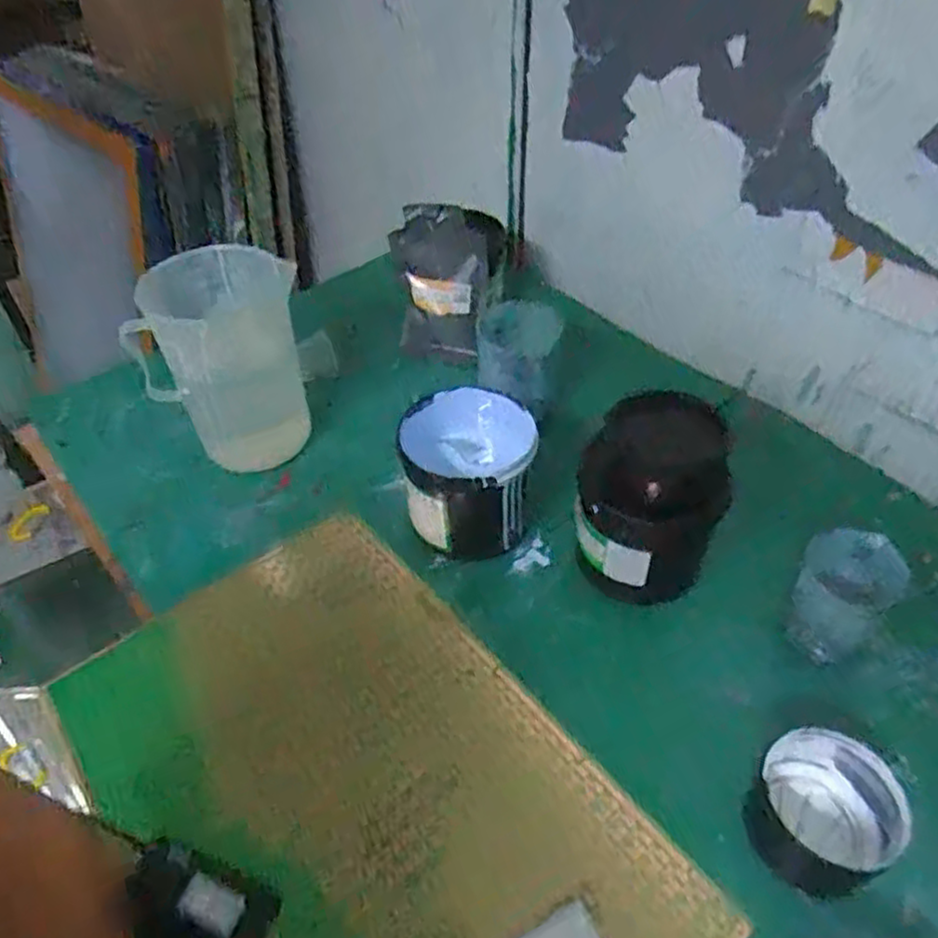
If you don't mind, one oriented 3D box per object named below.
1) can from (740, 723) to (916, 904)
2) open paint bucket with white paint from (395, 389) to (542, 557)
[{"bbox_3d":[0.244,0.228,0.484,0.082,0.058,0.089,-1,47,1],"label":"can"},{"bbox_3d":[-0.003,0.008,0.667,0.111,0.114,0.126,-3,47,-1],"label":"open paint bucket with white paint"}]

